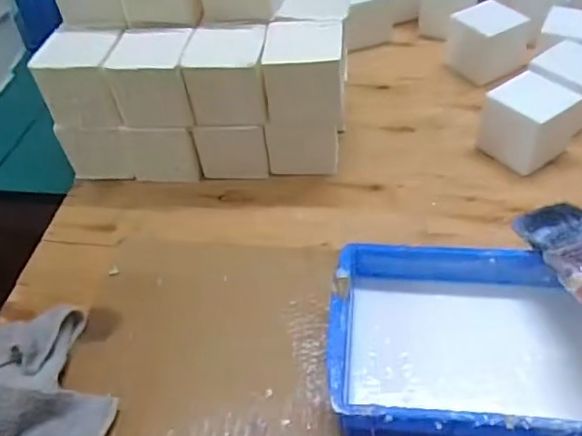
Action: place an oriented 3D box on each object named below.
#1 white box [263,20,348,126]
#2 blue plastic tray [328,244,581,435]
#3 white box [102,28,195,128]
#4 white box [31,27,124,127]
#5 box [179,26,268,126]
[{"bbox_3d":[0.015,-0.135,0.532,0.069,0.070,0.061,1,47,8],"label":"white box"},{"bbox_3d":[0.128,0.094,0.396,0.197,0.069,0.148,1,47,7],"label":"blue plastic tray"},{"bbox_3d":[-0.127,-0.135,0.548,0.069,0.068,0.069,1,47,8],"label":"white box"},{"bbox_3d":[-0.201,-0.139,0.561,0.073,0.069,0.073,-2,47,5],"label":"white box"},{"bbox_3d":[-0.057,-0.134,0.541,0.067,0.071,0.065,2,47,8],"label":"box"}]

